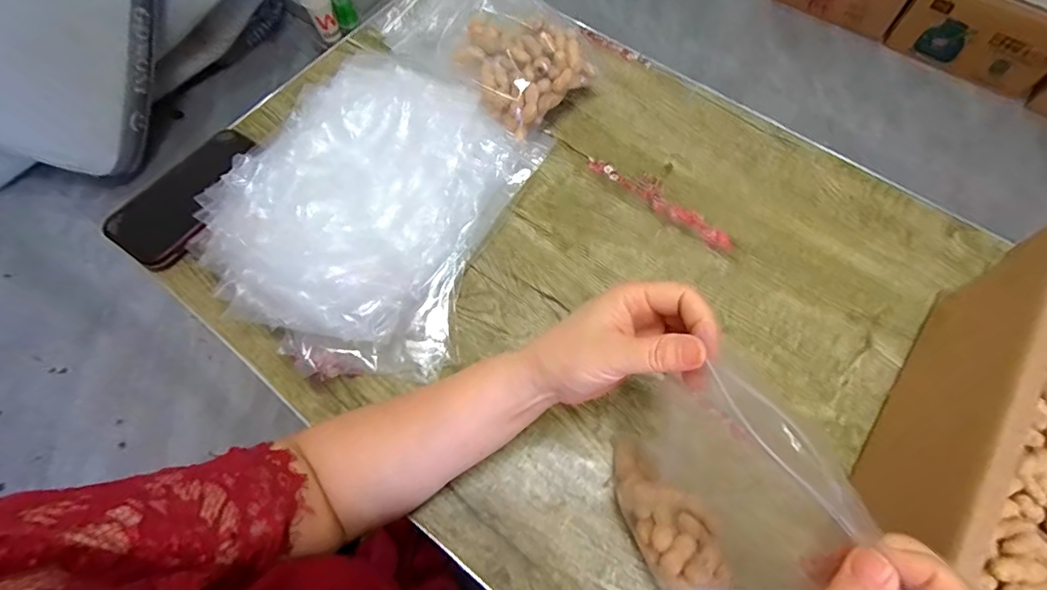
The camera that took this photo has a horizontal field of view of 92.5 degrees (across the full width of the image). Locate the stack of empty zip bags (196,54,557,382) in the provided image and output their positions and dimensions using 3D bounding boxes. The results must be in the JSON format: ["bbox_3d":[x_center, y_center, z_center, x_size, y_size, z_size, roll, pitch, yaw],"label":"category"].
[{"bbox_3d":[-0.152,-0.093,0.492,0.260,0.050,0.315,22,68,11],"label":"stack of empty zip bags"}]

